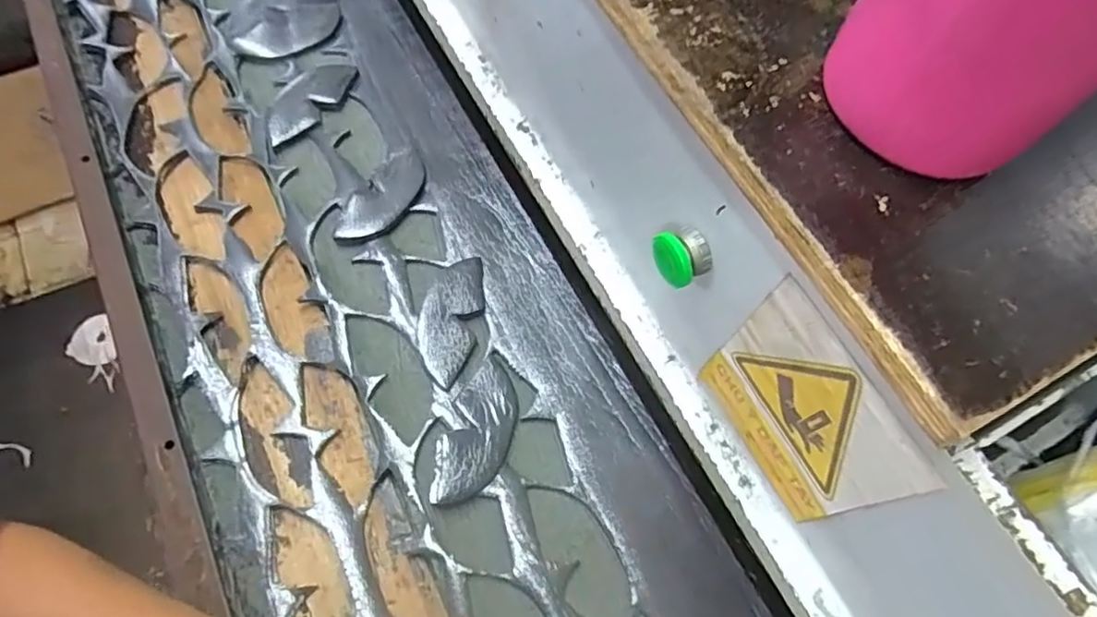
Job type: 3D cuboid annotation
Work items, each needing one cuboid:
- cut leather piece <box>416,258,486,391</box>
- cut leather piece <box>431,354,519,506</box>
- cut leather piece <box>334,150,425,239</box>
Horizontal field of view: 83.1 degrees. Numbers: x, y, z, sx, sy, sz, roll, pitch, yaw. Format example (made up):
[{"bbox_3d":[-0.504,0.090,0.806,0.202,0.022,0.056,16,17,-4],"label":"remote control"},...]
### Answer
[{"bbox_3d":[-0.095,0.009,0.605,0.054,0.018,0.135,11,63,3],"label":"cut leather piece"},{"bbox_3d":[-0.062,0.110,0.557,0.057,0.018,0.135,15,63,5],"label":"cut leather piece"},{"bbox_3d":[-0.177,-0.121,0.668,0.059,0.009,0.129,32,66,13],"label":"cut leather piece"}]

